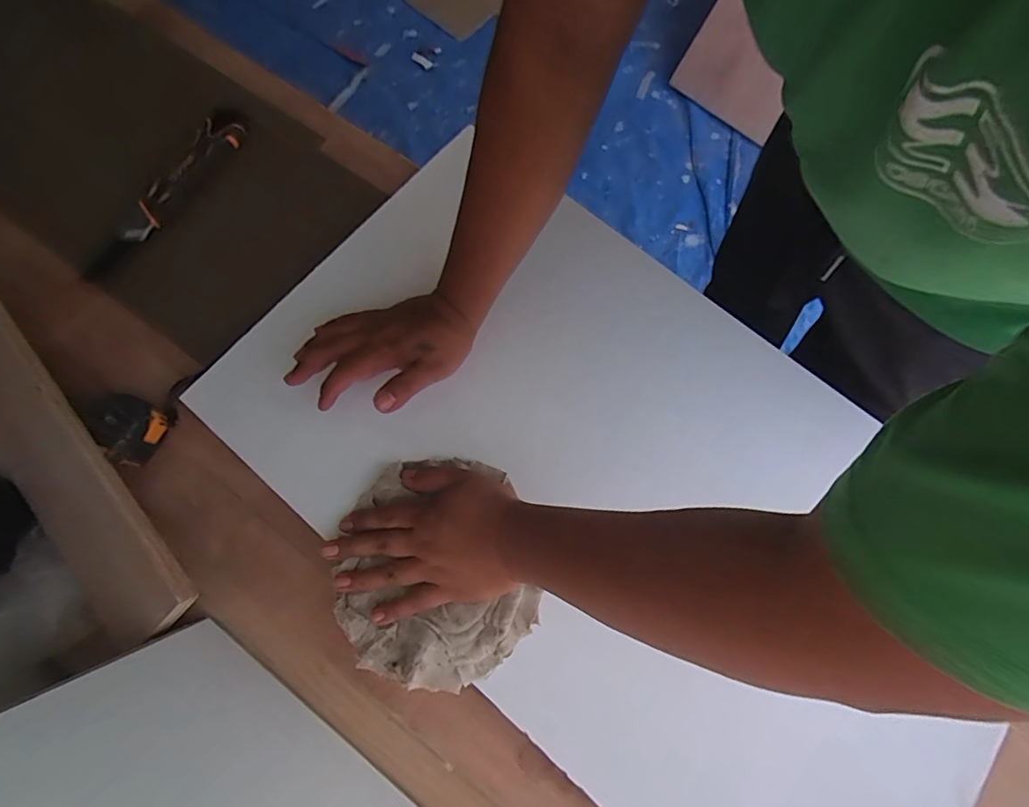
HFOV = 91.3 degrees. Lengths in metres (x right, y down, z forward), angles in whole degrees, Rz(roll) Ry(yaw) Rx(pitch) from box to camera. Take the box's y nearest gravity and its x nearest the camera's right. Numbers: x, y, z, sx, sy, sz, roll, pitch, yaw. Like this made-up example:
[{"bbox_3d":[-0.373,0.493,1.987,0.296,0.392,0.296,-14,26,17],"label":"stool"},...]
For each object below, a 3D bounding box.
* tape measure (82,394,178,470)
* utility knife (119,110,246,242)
[{"bbox_3d":[-0.363,0.021,0.477,0.056,0.033,0.062,34,76,8],"label":"tape measure"},{"bbox_3d":[-0.362,-0.248,0.548,0.036,0.022,0.174,34,73,-12],"label":"utility knife"}]

